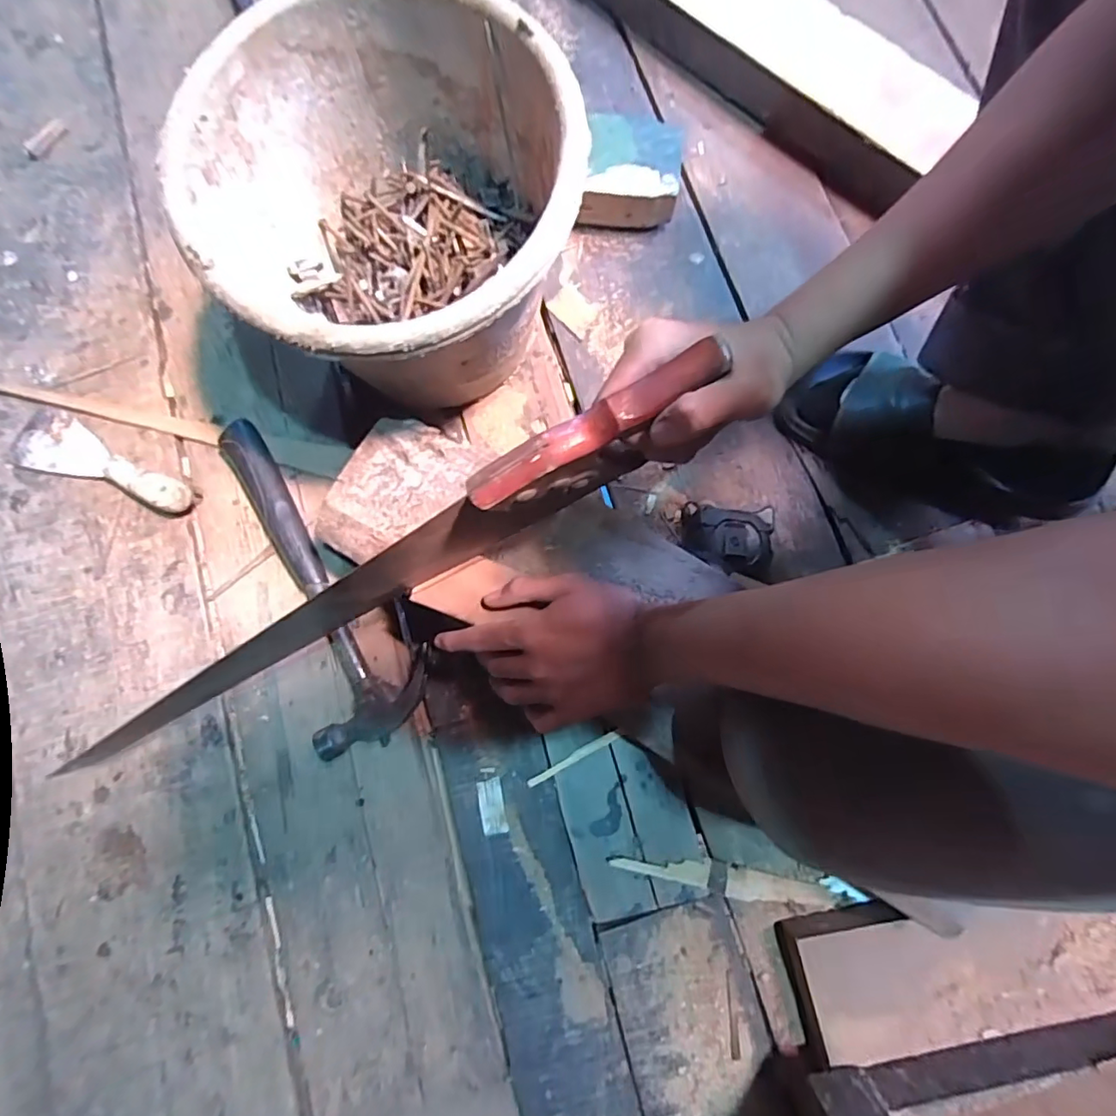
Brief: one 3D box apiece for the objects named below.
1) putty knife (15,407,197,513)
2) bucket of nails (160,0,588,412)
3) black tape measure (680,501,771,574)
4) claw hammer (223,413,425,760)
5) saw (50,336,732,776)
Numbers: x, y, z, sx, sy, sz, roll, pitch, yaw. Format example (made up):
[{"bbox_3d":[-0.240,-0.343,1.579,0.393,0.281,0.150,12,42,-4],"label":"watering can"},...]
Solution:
[{"bbox_3d":[-0.431,-0.087,0.533,0.192,0.023,0.060,25,80,4],"label":"putty knife"},{"bbox_3d":[-0.123,-0.254,0.470,0.272,0.212,0.264,0,77,-1],"label":"bucket of nails"},{"bbox_3d":[0.151,-0.018,0.514,0.071,0.042,0.061,14,80,2],"label":"black tape measure"},{"bbox_3d":[-0.212,0.012,0.519,0.109,0.034,0.315,-23,81,-5],"label":"claw hammer"},{"bbox_3d":[-0.121,0.023,0.375,0.497,0.084,0.032,-29,81,17],"label":"saw"}]

